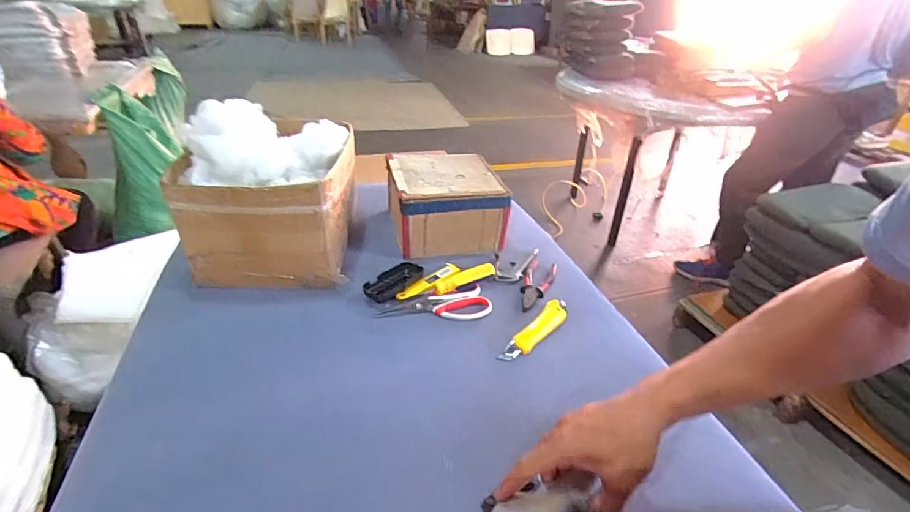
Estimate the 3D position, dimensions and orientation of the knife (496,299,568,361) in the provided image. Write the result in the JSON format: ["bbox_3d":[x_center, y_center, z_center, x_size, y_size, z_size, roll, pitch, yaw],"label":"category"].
[{"bbox_3d":[0.128,0.114,0.694,0.039,0.014,0.162,27,39,33],"label":"knife"}]

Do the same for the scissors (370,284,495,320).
[{"bbox_3d":[-0.035,0.084,0.734,0.186,0.011,0.068,-5,32,-12],"label":"scissors"}]

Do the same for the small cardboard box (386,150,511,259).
[{"bbox_3d":[-0.017,-0.113,0.923,0.214,0.134,0.215,-6,33,-13],"label":"small cardboard box"}]

